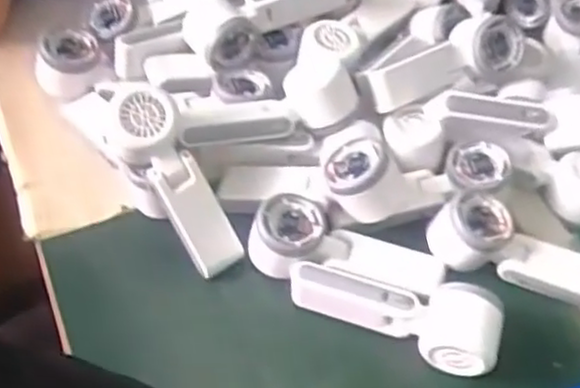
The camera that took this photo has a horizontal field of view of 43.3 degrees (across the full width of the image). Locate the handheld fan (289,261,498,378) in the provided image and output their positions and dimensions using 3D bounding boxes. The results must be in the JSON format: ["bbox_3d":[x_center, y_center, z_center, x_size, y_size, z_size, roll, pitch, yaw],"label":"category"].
[{"bbox_3d":[0.080,0.097,0.588,0.168,0.058,0.060,15,52,7],"label":"handheld fan"}]

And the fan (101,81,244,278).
[{"bbox_3d":[-0.093,-0.014,0.610,0.057,0.035,0.170,-34,99,-28],"label":"fan"}]

